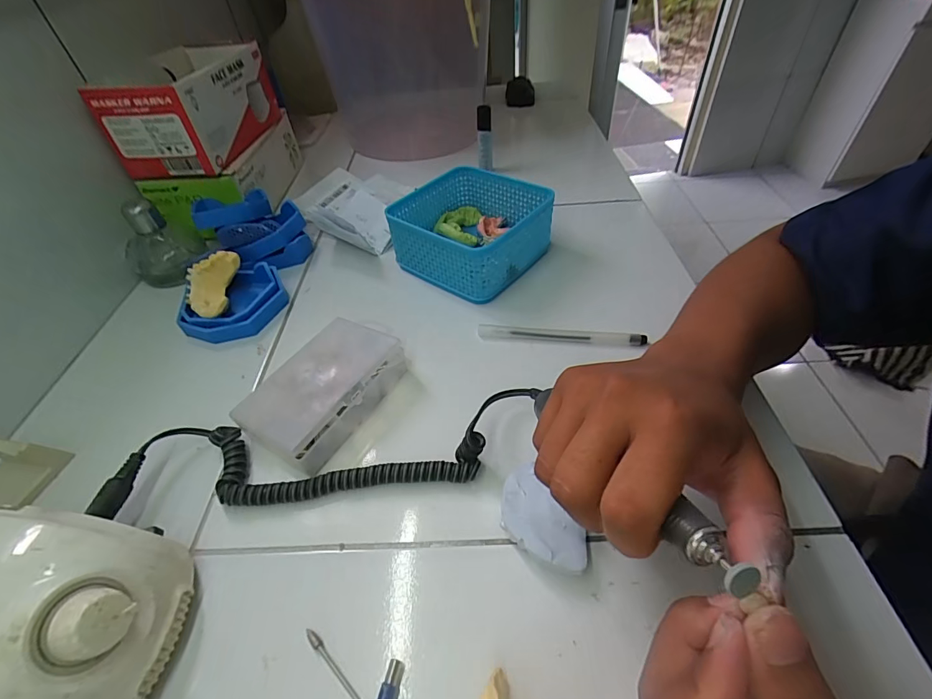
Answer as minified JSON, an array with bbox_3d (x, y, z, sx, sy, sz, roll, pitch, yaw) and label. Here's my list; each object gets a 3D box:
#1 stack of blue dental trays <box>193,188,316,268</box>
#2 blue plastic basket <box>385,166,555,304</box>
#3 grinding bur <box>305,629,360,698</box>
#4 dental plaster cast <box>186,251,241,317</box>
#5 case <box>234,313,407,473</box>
[{"bbox_3d":[-0.235,-0.139,0.469,0.101,0.054,0.102,-26,50,-18],"label":"stack of blue dental trays"},{"bbox_3d":[0.006,-0.124,0.443,0.132,0.062,0.132,30,56,29],"label":"blue plastic basket"},{"bbox_3d":[-0.070,0.165,0.222,0.046,0.004,0.005,32,57,30],"label":"grinding bur"},{"bbox_3d":[-0.246,-0.061,0.404,0.052,0.039,0.060,4,48,9],"label":"dental plaster cast"},{"bbox_3d":[-0.109,0.029,0.326,0.072,0.033,0.118,23,53,24],"label":"case"}]

